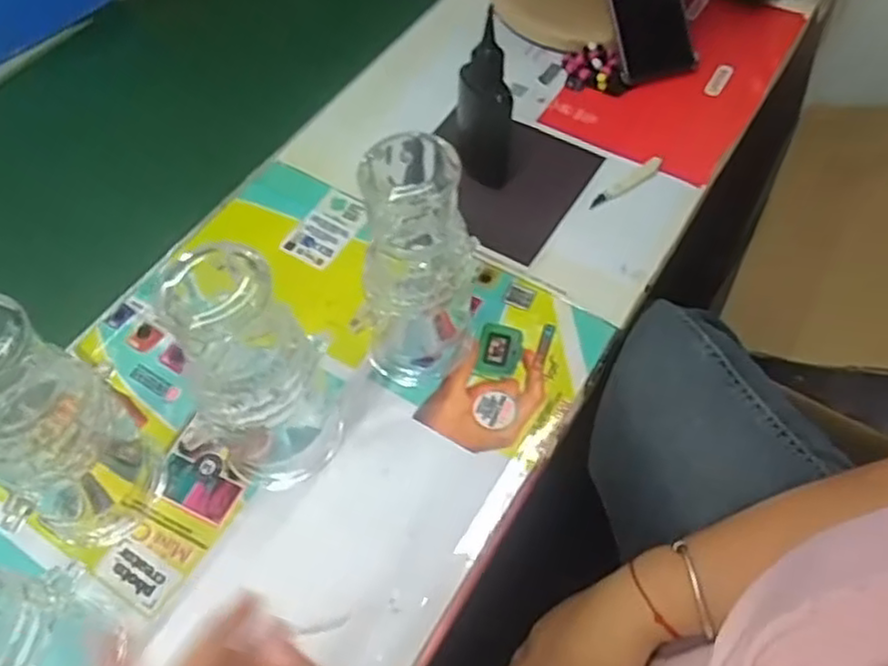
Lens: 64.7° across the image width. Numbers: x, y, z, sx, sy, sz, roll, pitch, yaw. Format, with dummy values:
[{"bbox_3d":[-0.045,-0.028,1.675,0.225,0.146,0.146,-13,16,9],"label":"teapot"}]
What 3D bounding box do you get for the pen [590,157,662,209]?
[{"bbox_3d":[0.156,-0.126,0.591,0.078,0.008,0.014,-32,62,-18],"label":"pen"}]

